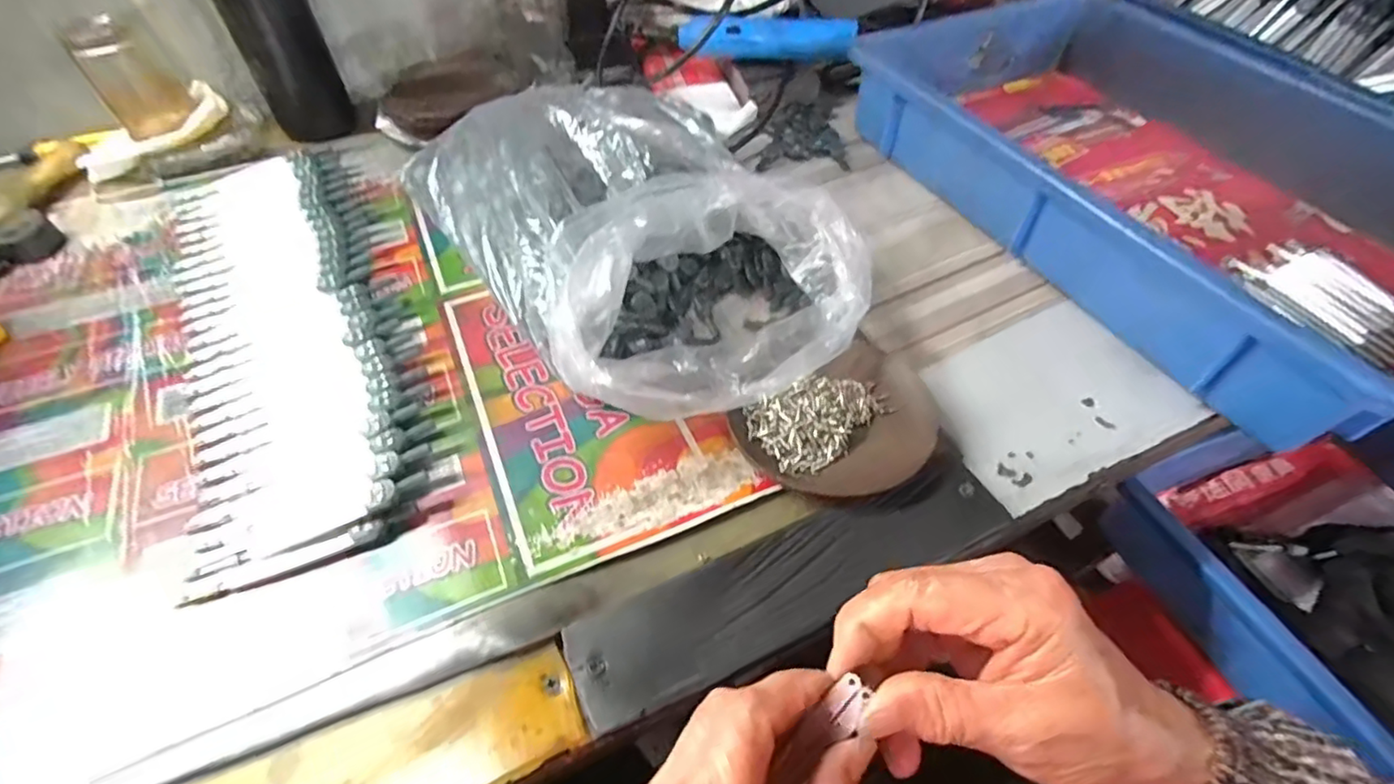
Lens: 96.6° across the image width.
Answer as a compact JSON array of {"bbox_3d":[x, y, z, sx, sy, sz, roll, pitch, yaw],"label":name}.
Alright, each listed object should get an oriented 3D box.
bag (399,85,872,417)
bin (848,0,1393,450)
[{"bbox_3d":[-0.036,-0.118,0.416,0.214,0.084,0.318,-29,57,-22],"label":"bag"},{"bbox_3d":[0.363,-0.178,0.476,0.322,0.080,0.422,-22,54,-17],"label":"bin"}]

